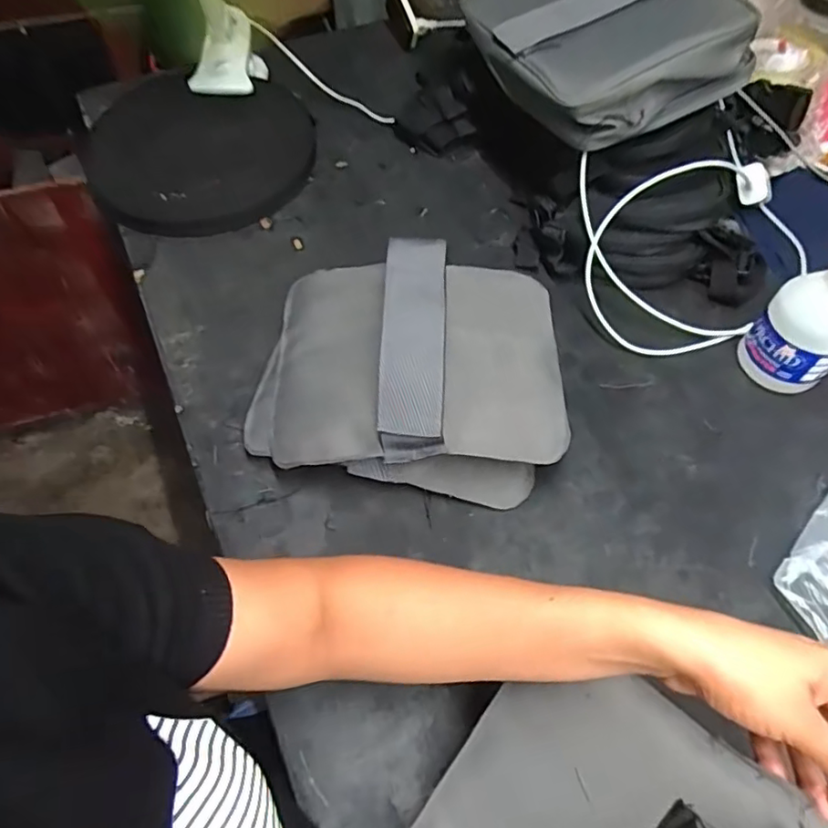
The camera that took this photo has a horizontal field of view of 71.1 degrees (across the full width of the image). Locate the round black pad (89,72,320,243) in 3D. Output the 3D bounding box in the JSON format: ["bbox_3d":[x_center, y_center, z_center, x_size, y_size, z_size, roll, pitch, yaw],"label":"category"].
[{"bbox_3d":[-0.279,-0.333,0.752,0.301,0.050,0.274,5,58,4],"label":"round black pad"}]

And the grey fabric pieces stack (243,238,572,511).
[{"bbox_3d":[-0.001,-0.059,0.527,0.281,0.115,0.233,7,58,5],"label":"grey fabric pieces stack"}]

